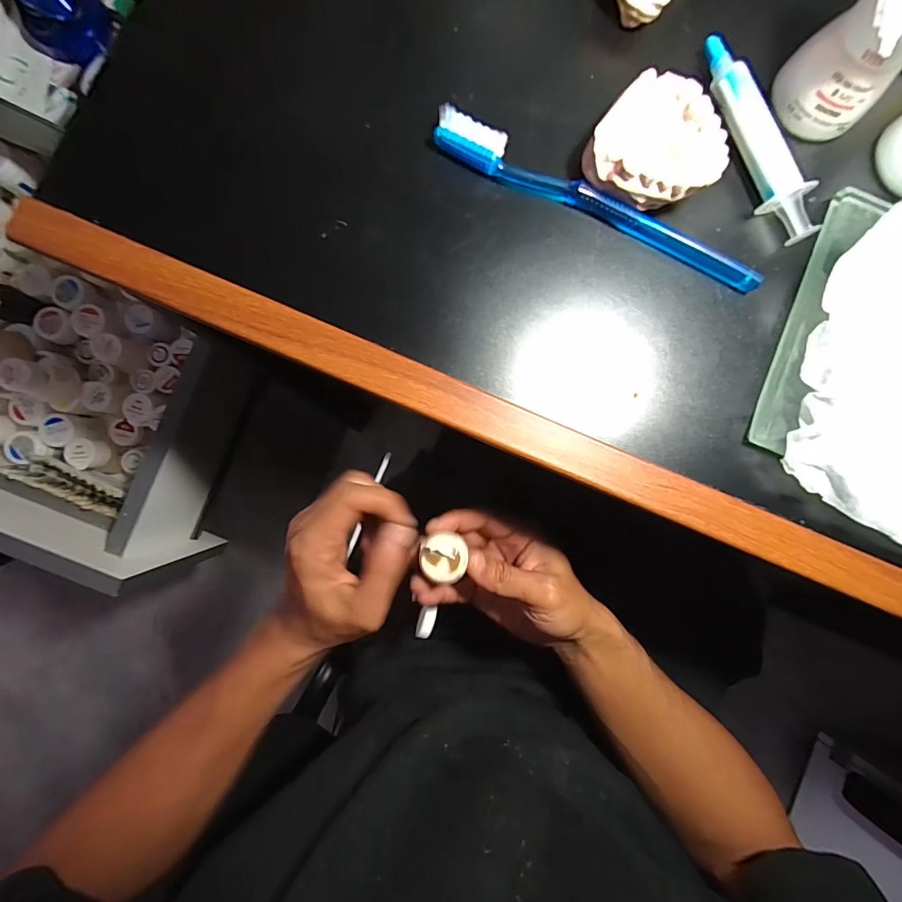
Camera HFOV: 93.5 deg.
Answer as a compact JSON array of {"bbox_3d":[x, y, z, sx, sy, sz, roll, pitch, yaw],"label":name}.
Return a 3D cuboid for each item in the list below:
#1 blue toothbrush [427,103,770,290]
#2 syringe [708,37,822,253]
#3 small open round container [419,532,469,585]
[{"bbox_3d":[0.078,-0.129,0.227,0.186,0.013,0.018,27,87,-1],"label":"blue toothbrush"},{"bbox_3d":[0.165,-0.168,0.227,0.023,0.010,0.118,-17,88,-3],"label":"syringe"},{"bbox_3d":[-0.006,0.072,0.287,0.029,0.020,0.029,15,87,-2],"label":"small open round container"}]

